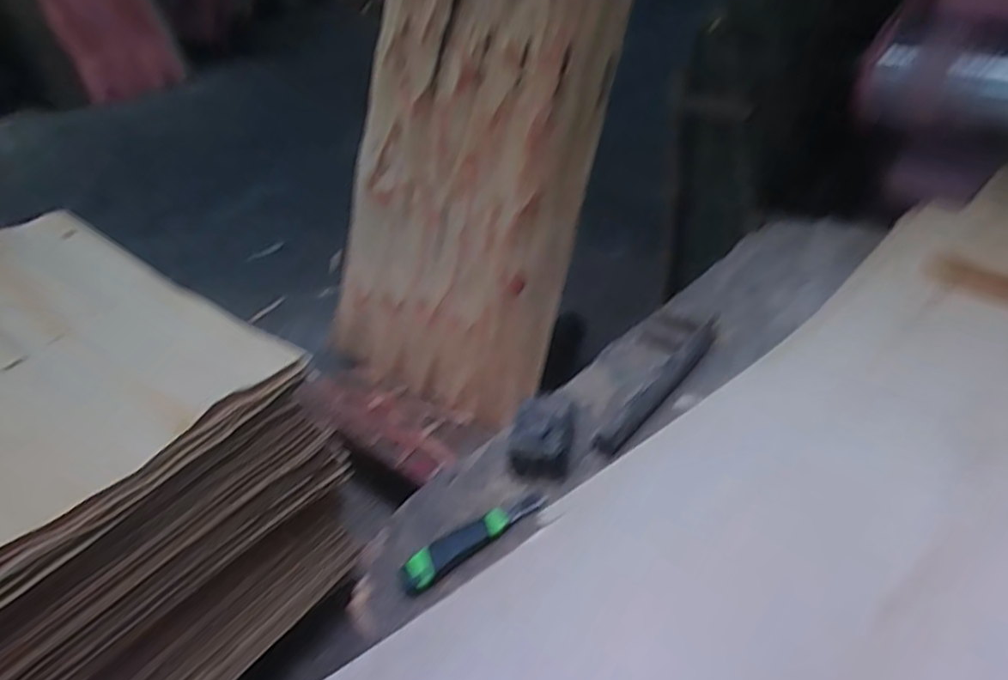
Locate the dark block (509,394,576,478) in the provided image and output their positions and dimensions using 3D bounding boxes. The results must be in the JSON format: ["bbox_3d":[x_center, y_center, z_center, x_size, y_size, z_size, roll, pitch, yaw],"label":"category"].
[{"bbox_3d":[0.056,0.134,0.856,0.082,0.064,0.108,5,38,16],"label":"dark block"}]

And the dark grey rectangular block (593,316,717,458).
[{"bbox_3d":[0.240,0.062,0.933,0.034,0.033,0.316,25,47,36],"label":"dark grey rectangular block"}]

